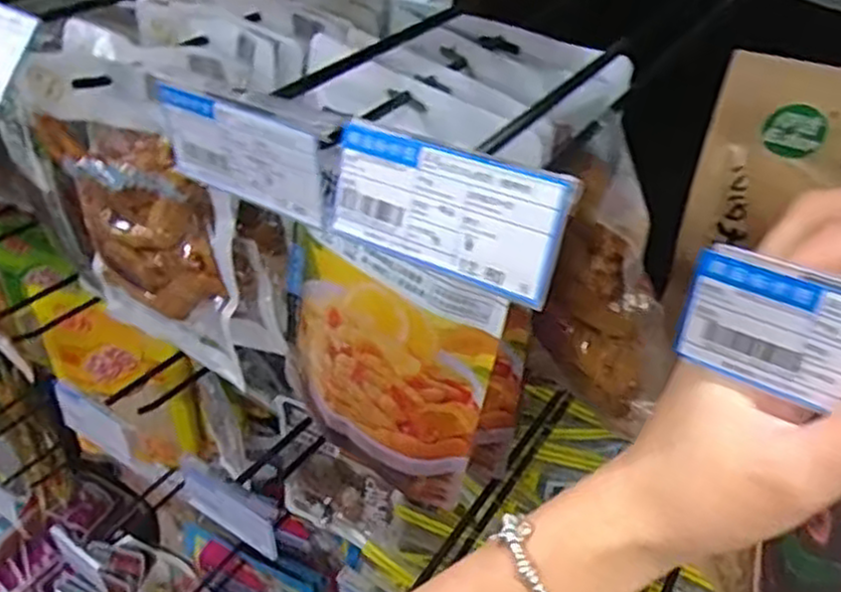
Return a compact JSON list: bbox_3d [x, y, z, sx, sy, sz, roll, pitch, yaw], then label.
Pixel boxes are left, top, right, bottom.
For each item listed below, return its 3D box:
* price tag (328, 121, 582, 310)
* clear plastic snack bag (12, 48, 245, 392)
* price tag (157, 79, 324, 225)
[{"bbox_3d":[0.007,-0.027,0.239,0.081,0.039,0.005,21,19,25],"label":"price tag"},{"bbox_3d":[-0.175,-0.044,0.458,0.143,0.185,0.040,29,45,32],"label":"clear plastic snack bag"},{"bbox_3d":[-0.069,-0.055,0.285,0.079,0.038,0.006,22,42,26],"label":"price tag"}]

